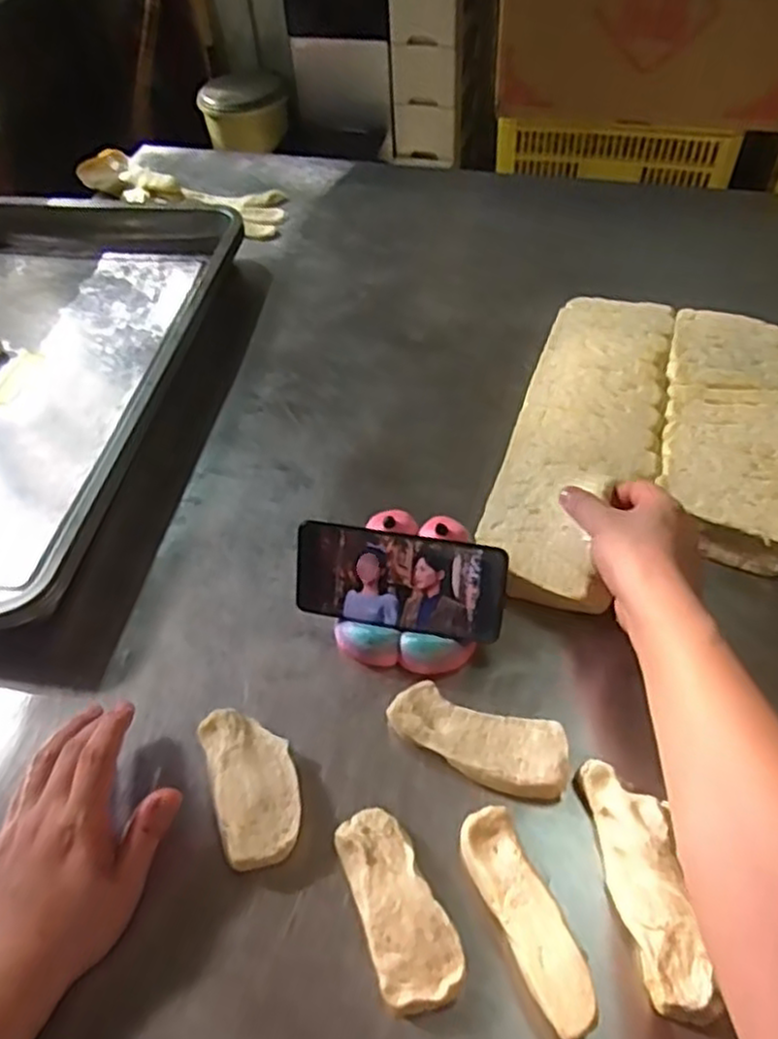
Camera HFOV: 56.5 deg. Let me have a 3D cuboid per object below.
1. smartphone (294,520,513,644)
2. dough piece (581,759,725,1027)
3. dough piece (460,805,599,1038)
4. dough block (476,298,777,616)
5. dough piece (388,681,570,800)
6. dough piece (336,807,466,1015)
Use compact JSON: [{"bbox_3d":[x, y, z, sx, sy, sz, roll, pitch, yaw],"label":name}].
[{"bbox_3d":[0.007,0.048,0.546,0.157,0.073,0.007,8,16,13],"label":"smartphone"},{"bbox_3d":[0.156,0.216,0.437,0.045,0.021,0.140,-7,50,0],"label":"dough piece"},{"bbox_3d":[0.080,0.235,0.428,0.035,0.027,0.124,-20,51,-11],"label":"dough piece"},{"bbox_3d":[0.340,-0.048,0.639,0.451,0.056,0.357,10,52,14],"label":"dough block"},{"bbox_3d":[0.062,0.158,0.508,0.123,0.036,0.049,15,53,17],"label":"dough piece"},{"bbox_3d":[0.005,0.233,0.442,0.050,0.026,0.111,-18,51,-9],"label":"dough piece"}]

